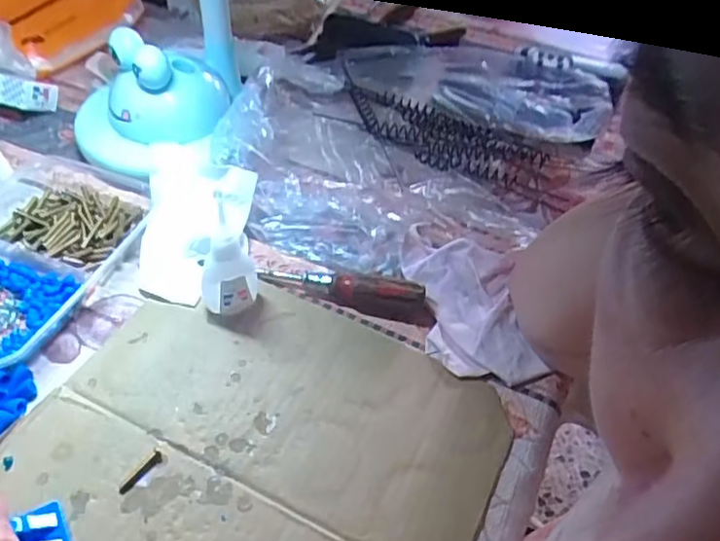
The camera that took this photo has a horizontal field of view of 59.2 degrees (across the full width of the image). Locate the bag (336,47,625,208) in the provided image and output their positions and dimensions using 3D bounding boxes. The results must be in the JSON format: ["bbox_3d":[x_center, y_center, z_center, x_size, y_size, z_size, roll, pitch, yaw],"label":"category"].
[{"bbox_3d":[0.087,-0.151,0.550,0.240,0.045,0.139,25,51,18],"label":"bag"}]

